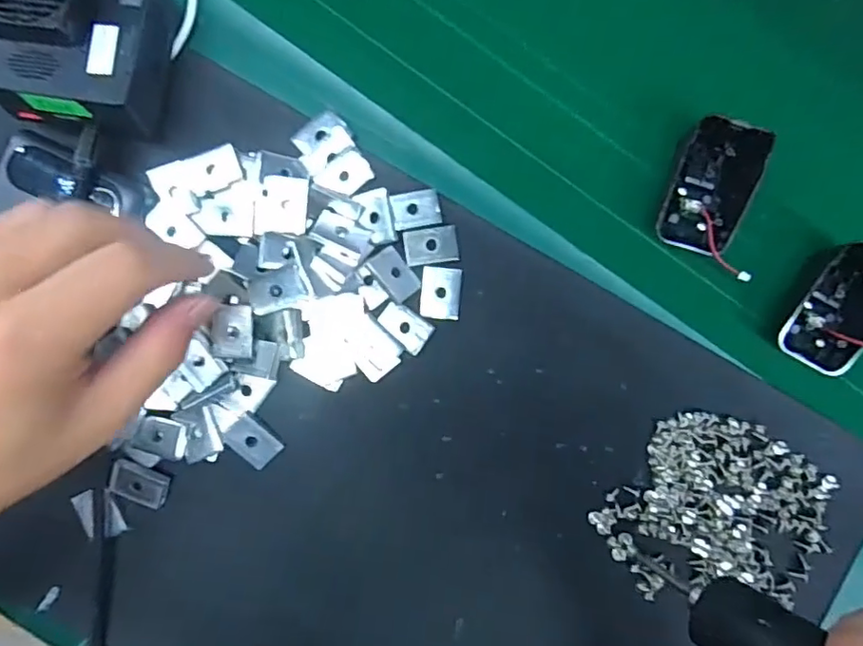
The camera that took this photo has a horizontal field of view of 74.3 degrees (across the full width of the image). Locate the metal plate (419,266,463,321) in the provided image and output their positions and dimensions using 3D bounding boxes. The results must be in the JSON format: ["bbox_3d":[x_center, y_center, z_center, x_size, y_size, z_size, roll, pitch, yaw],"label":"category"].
[{"bbox_3d":[0.005,-0.016,0.311,0.021,0.004,0.028,6,89,-2],"label":"metal plate"}]

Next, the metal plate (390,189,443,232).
[{"bbox_3d":[-0.008,-0.062,0.310,0.026,0.004,0.020,-10,90,-3],"label":"metal plate"}]

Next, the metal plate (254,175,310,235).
[{"bbox_3d":[-0.078,-0.062,0.299,0.026,0.005,0.030,6,89,-2],"label":"metal plate"}]

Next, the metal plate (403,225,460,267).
[{"bbox_3d":[0.000,-0.042,0.310,0.029,0.004,0.019,-8,90,-3],"label":"metal plate"}]

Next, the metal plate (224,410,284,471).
[{"bbox_3d":[-0.095,0.064,0.304,0.019,0.004,0.028,-45,103,-7],"label":"metal plate"}]

